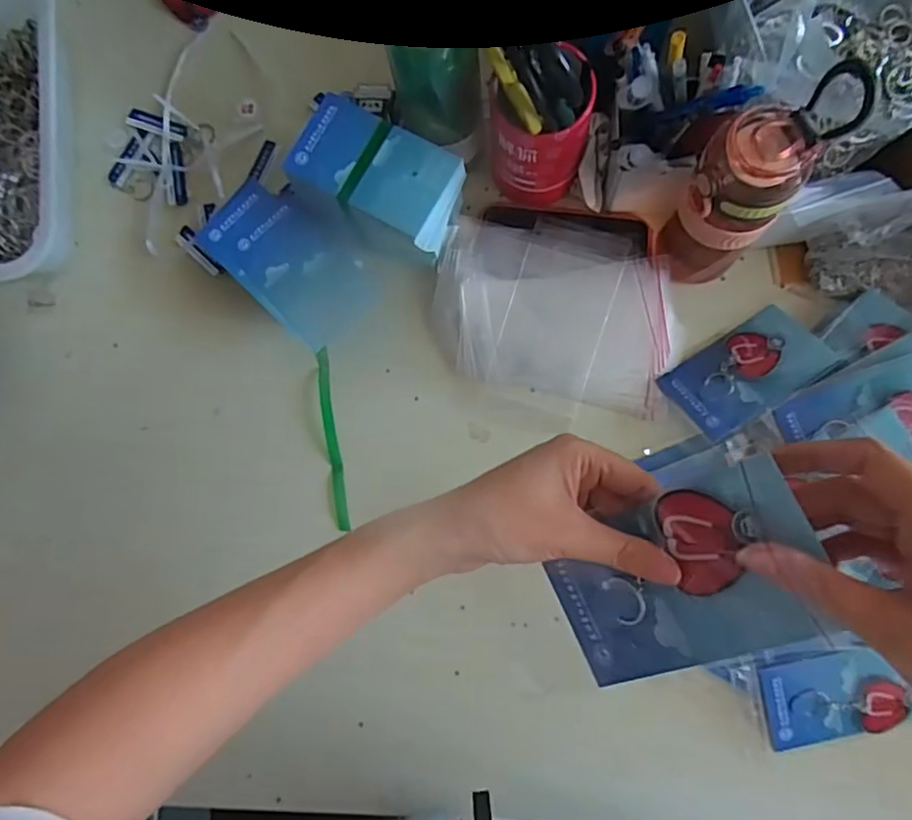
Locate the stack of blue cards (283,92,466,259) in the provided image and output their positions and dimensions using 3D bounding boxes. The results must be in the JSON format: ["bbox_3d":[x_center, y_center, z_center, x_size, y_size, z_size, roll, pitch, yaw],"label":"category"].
[{"bbox_3d":[-0.067,-0.202,0.563,0.139,0.083,0.081,30,85,8],"label":"stack of blue cards"}]

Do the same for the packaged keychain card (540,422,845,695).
[{"bbox_3d":[0.106,0.079,0.303,0.132,0.008,0.092,-30,76,38],"label":"packaged keychain card"}]

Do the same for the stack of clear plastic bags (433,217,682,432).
[{"bbox_3d":[0.093,-0.085,0.587,0.229,0.024,0.184,15,83,6],"label":"stack of clear plastic bags"}]

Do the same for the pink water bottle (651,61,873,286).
[{"bbox_3d":[0.223,-0.170,0.489,0.070,0.192,0.089,39,86,9],"label":"pink water bottle"}]

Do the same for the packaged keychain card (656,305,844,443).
[{"bbox_3d":[0.265,-0.036,0.564,0.133,0.008,0.080,-33,61,-1],"label":"packaged keychain card"}]

